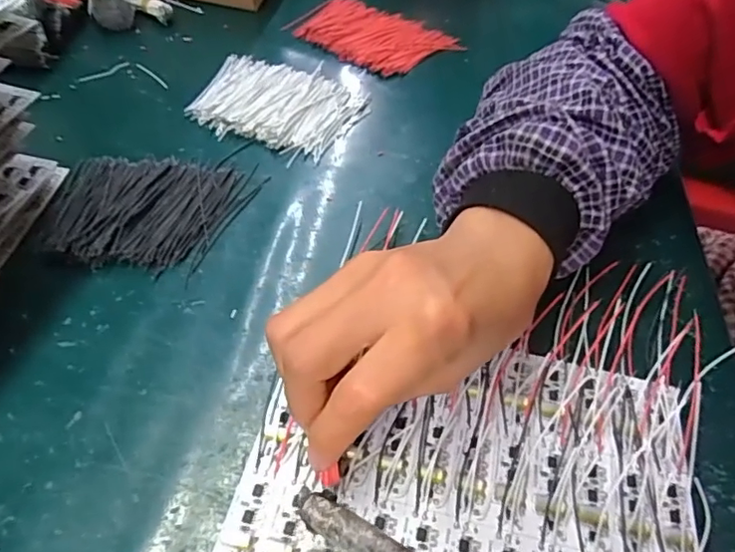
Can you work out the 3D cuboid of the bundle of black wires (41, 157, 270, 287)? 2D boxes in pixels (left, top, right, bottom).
[{"bbox_3d":[-0.135,-0.044,0.340,0.116,0.012,0.097,9,49,2],"label":"bundle of black wires"}]

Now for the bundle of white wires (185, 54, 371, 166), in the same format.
[{"bbox_3d":[-0.069,-0.132,0.421,0.120,0.007,0.097,27,52,16],"label":"bundle of white wires"}]

